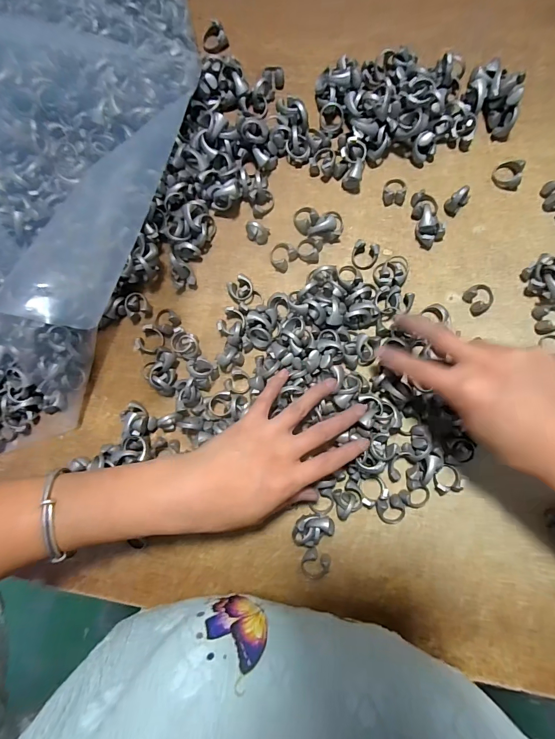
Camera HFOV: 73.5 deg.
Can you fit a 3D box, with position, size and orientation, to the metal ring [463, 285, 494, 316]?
[{"bbox_3d":[0.178,-0.062,0.323,0.024,0.010,0.025,0,86,5],"label":"metal ring"}]

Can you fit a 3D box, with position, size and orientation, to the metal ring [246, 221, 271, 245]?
[{"bbox_3d":[-0.019,-0.126,0.343,0.020,0.020,0.013,14,87,6],"label":"metal ring"}]

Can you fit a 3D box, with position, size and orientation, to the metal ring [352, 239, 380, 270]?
[{"bbox_3d":[0.080,-0.103,0.336,0.022,0.010,0.025,18,88,6],"label":"metal ring"}]

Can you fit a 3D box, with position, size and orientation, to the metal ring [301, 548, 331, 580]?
[{"bbox_3d":[0.033,0.170,0.320,0.025,0.008,0.025,0,86,5],"label":"metal ring"}]

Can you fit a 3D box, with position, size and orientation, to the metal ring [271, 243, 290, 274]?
[{"bbox_3d":[0.002,-0.105,0.344,0.018,0.009,0.028,4,86,5],"label":"metal ring"}]

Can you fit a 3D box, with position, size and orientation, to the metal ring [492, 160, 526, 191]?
[{"bbox_3d":[0.202,-0.171,0.324,0.022,0.011,0.022,0,86,5],"label":"metal ring"}]

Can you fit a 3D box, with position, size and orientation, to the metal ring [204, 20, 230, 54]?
[{"bbox_3d":[-0.062,-0.328,0.367,0.024,0.013,0.021,-15,85,4],"label":"metal ring"}]

